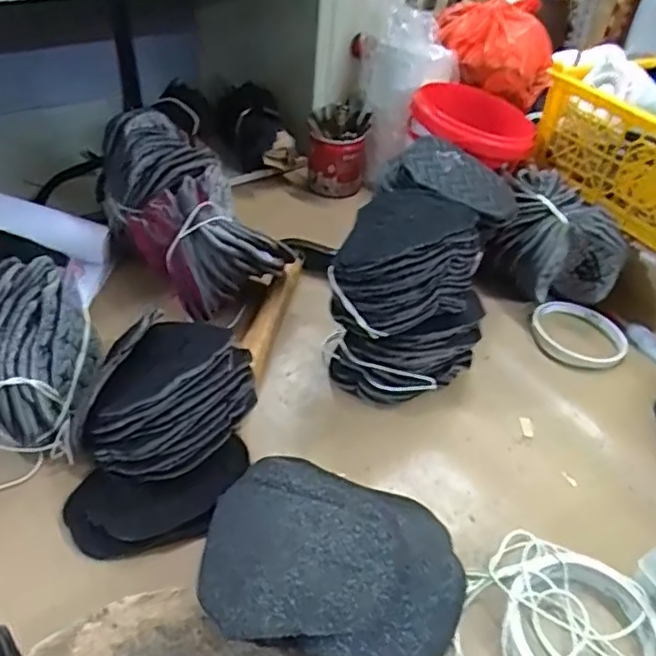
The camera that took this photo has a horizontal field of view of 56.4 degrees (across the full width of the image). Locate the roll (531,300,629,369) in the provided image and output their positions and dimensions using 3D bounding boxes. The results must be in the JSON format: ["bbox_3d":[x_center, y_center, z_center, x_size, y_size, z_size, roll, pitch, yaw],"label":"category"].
[{"bbox_3d":[0.231,0.005,0.569,0.082,0.013,0.082,4,41,-4],"label":"roll"}]

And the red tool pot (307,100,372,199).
[{"bbox_3d":[0.011,-0.209,0.722,0.066,0.090,0.076,5,41,-3],"label":"red tool pot"}]

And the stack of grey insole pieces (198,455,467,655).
[{"bbox_3d":[0.003,0.131,0.356,0.145,0.051,0.114,4,41,-4],"label":"stack of grey insole pieces"}]

